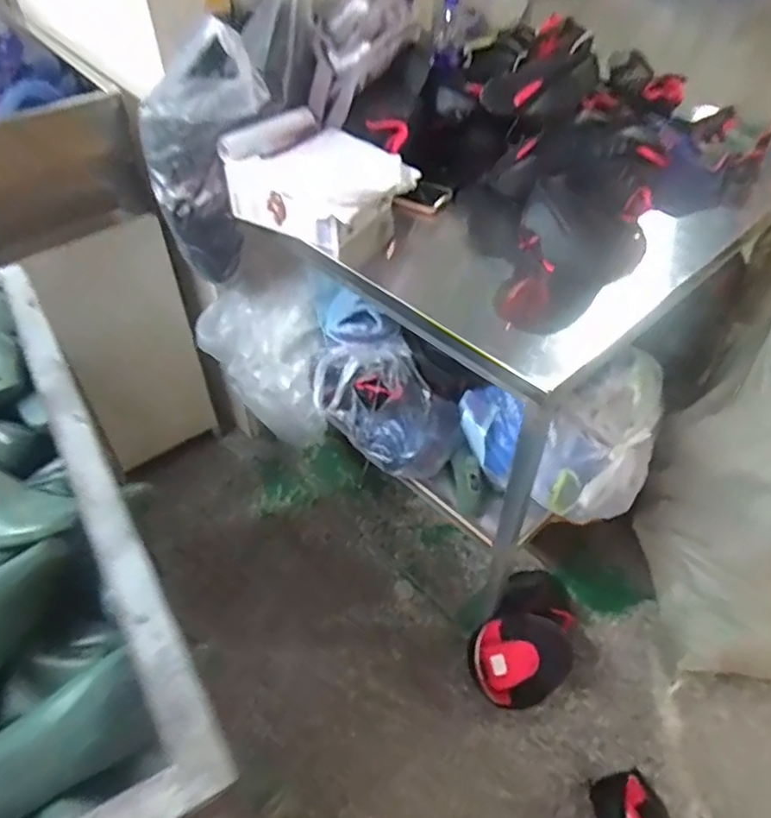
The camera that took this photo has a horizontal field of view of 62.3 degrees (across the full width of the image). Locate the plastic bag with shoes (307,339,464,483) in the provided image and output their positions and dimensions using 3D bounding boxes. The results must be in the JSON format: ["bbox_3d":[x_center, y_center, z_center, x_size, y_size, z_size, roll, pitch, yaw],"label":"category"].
[{"bbox_3d":[0.005,-0.007,1.189,0.253,0.153,0.160,34,56,29],"label":"plastic bag with shoes"}]

